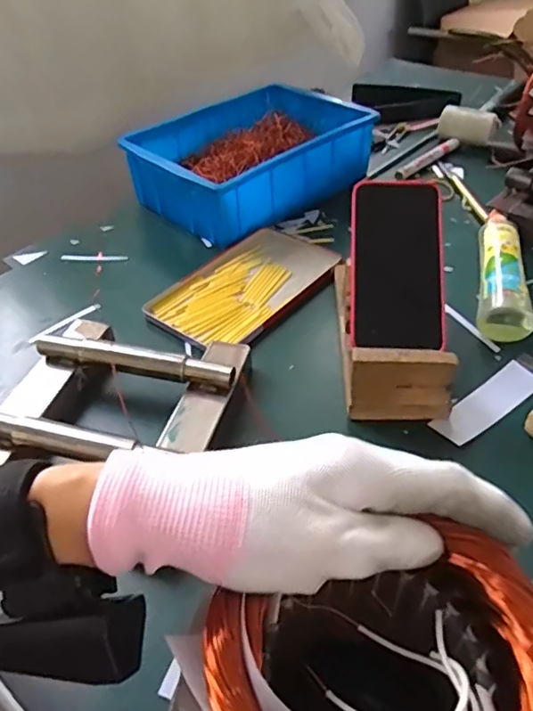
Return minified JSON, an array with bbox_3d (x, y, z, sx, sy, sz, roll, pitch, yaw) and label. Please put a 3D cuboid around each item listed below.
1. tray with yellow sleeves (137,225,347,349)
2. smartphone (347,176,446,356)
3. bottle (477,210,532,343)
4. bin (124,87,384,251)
[{"bbox_3d":[-0.014,-0.079,0.620,0.126,0.018,0.213,28,52,29],"label":"tray with yellow sleeves"},{"bbox_3d":[0.118,-0.084,0.513,0.080,0.007,0.157,2,78,9],"label":"smartphone"},{"bbox_3d":[0.244,-0.088,0.591,0.049,0.039,0.202,9,45,13],"label":"bottle"},{"bbox_3d":[-0.019,-0.261,0.758,0.289,0.088,0.194,-35,51,-29],"label":"bin"}]

